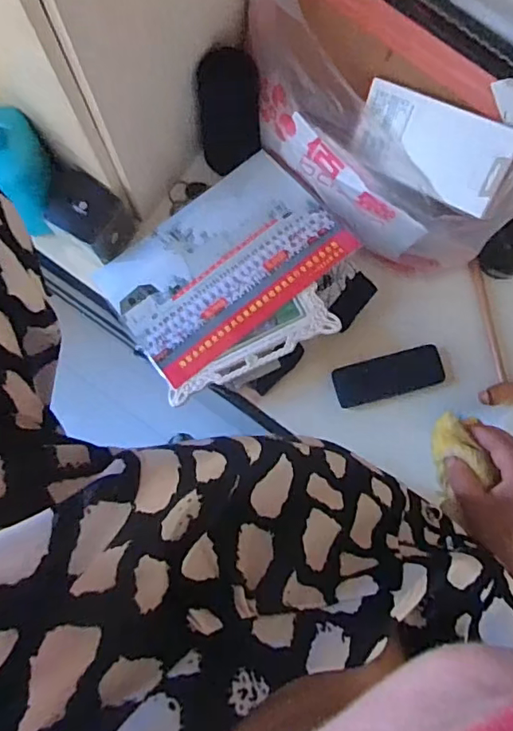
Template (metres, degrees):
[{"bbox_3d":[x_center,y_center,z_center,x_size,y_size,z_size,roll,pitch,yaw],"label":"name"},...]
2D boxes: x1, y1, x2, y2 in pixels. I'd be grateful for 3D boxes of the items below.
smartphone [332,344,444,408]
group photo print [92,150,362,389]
[{"bbox_3d":[0.183,0.014,0.750,0.147,0.014,0.056,-15,82,-4],"label":"smartphone"},{"bbox_3d":[-0.048,-0.140,0.724,0.297,0.011,0.218,-38,68,-3],"label":"group photo print"}]

